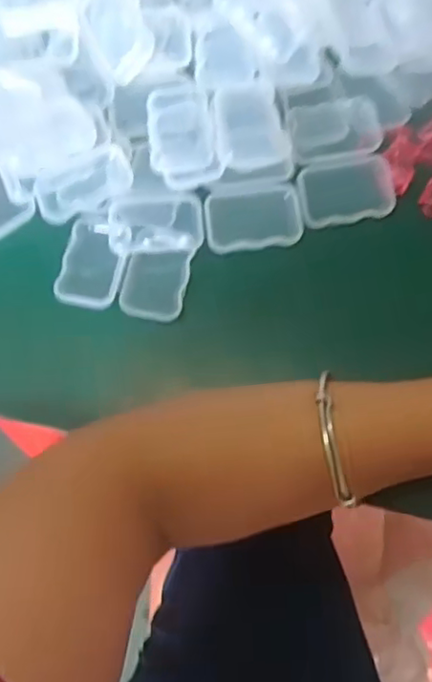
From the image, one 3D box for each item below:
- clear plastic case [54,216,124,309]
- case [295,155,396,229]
[{"bbox_3d":[-0.072,-0.046,0.367,0.036,0.014,0.054,12,71,7],"label":"clear plastic case"},{"bbox_3d":[0.078,-0.091,0.373,0.056,0.014,0.040,-9,70,-1],"label":"case"}]

